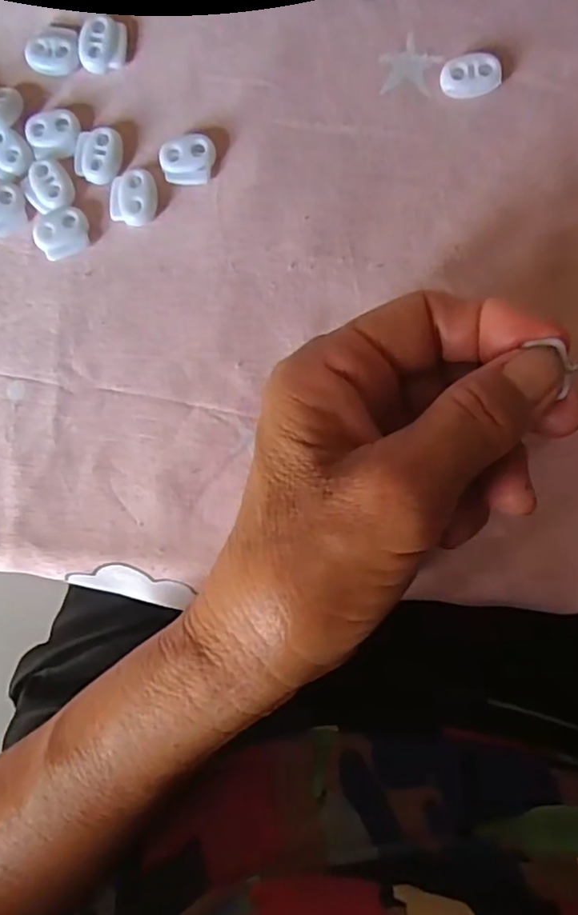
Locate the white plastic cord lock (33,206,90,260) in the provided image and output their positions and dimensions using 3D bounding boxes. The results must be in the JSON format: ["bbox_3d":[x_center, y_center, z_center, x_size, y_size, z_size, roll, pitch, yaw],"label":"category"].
[{"bbox_3d":[-0.091,-0.090,0.247,0.021,0.006,0.019,-18,86,5],"label":"white plastic cord lock"}]

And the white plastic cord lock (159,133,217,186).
[{"bbox_3d":[-0.040,-0.118,0.243,0.021,0.006,0.018,11,89,7],"label":"white plastic cord lock"}]

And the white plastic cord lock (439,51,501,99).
[{"bbox_3d":[0.069,-0.146,0.234,0.022,0.006,0.014,-2,88,6],"label":"white plastic cord lock"}]

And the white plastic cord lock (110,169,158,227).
[{"bbox_3d":[-0.062,-0.104,0.245,0.018,0.006,0.021,9,89,7],"label":"white plastic cord lock"}]

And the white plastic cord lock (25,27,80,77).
[{"bbox_3d":[-0.096,-0.166,0.251,0.022,0.006,0.017,-2,88,6],"label":"white plastic cord lock"}]

